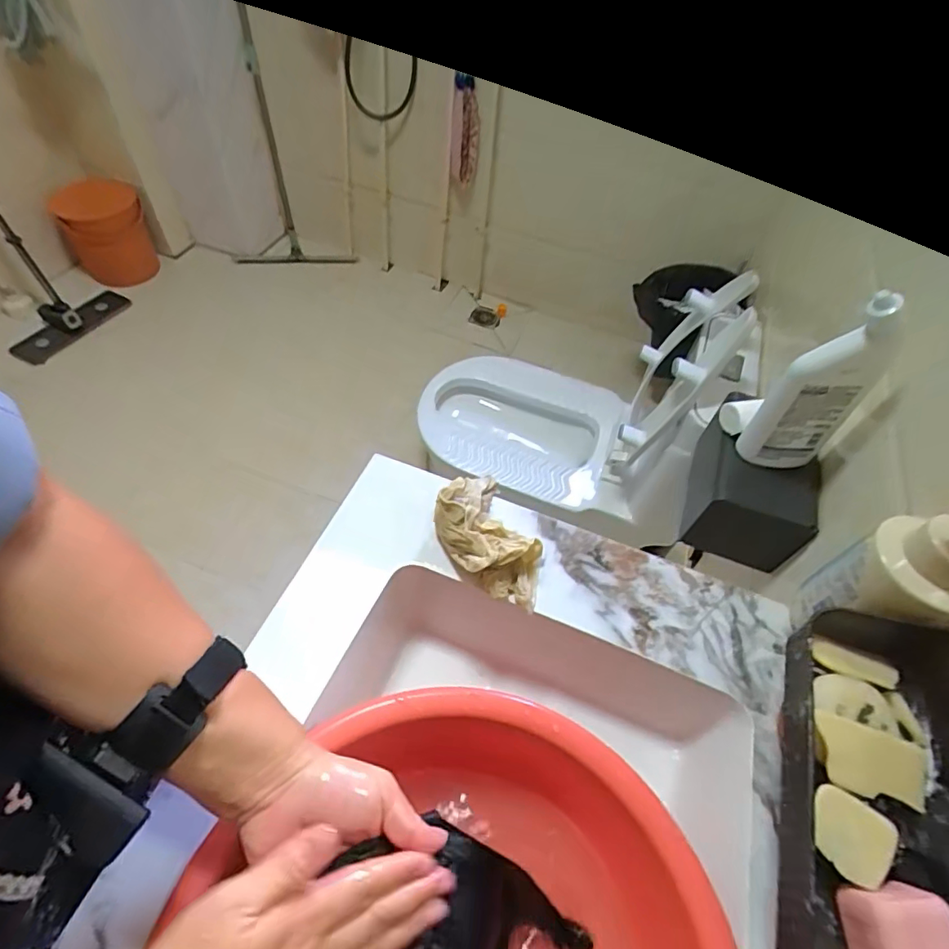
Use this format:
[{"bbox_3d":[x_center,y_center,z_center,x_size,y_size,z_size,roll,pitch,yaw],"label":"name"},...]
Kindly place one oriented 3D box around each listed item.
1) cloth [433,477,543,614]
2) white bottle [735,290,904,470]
[{"bbox_3d":[0.016,0.057,0.465,0.070,0.054,0.119,-24,60,-21],"label":"cloth"},{"bbox_3d":[0.369,-0.089,0.565,0.075,0.227,0.052,-14,57,-14],"label":"white bottle"}]

